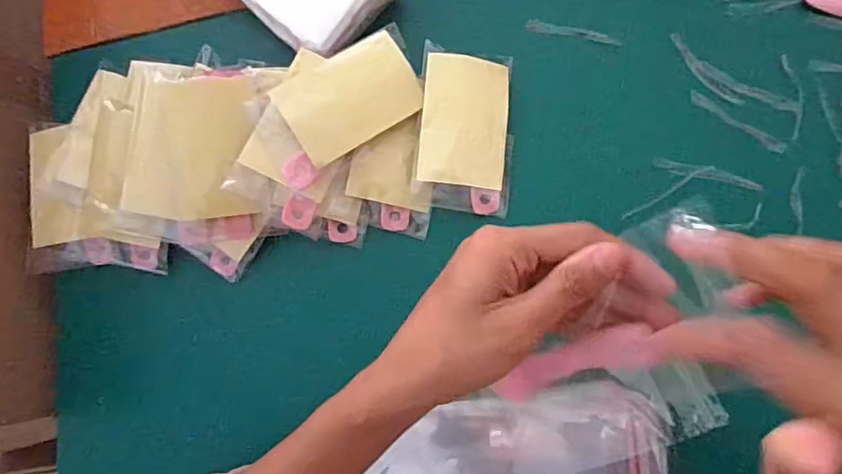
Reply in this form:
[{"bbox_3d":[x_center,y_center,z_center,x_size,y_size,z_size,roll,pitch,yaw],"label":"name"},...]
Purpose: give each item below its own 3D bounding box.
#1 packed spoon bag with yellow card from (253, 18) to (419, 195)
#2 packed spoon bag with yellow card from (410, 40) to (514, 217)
[{"bbox_3d":[-0.052,-0.089,0.366,0.116,0.006,0.058,-34,97,-10],"label":"packed spoon bag with yellow card"},{"bbox_3d":[0.031,-0.075,0.384,0.067,0.014,0.112,7,84,-9],"label":"packed spoon bag with yellow card"}]

